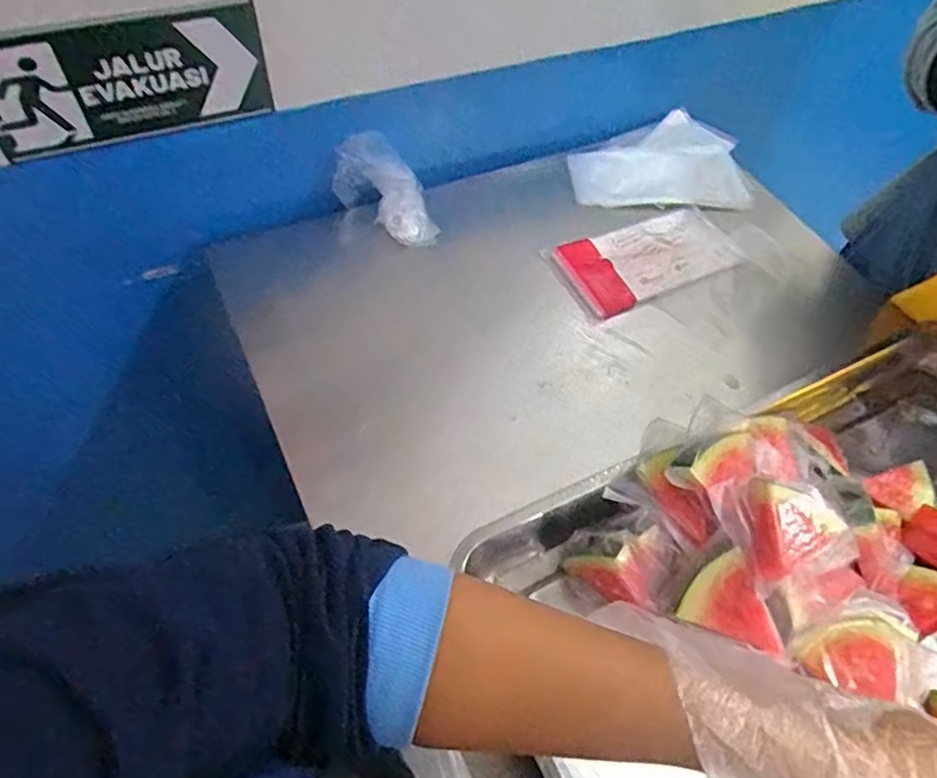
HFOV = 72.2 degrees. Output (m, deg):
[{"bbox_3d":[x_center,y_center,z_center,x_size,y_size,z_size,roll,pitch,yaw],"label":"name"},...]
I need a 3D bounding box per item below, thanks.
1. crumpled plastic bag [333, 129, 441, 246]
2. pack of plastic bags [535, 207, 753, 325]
[{"bbox_3d":[-0.094,-0.232,0.770,0.059,0.158,0.064,-14,49,32],"label":"crumpled plastic bag"},{"bbox_3d":[0.212,-0.152,0.747,0.227,0.021,0.099,-21,60,-17],"label":"pack of plastic bags"}]

